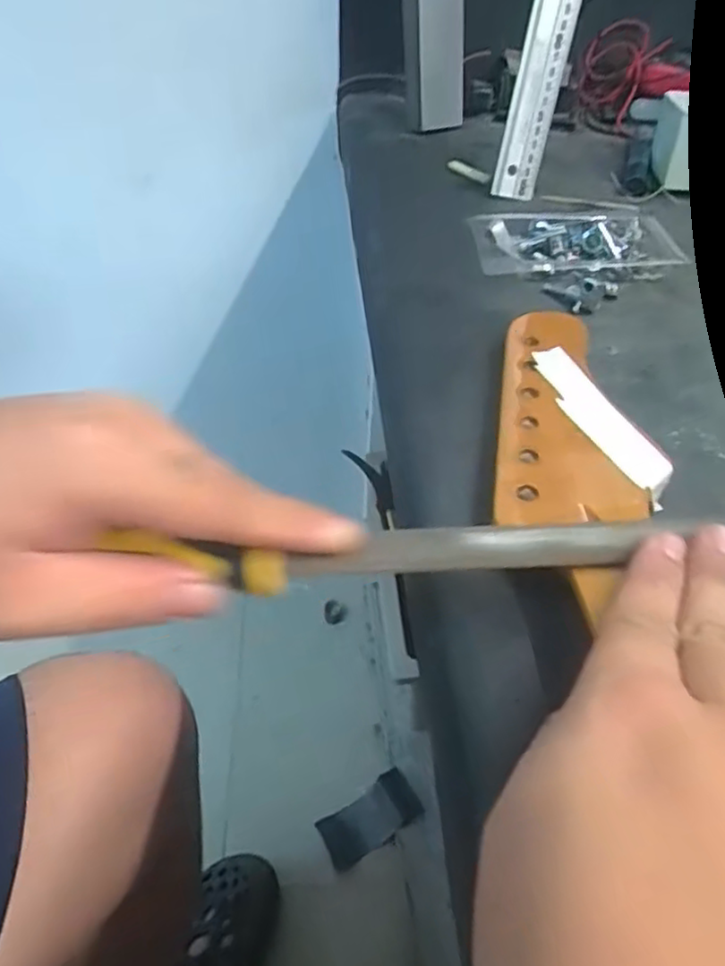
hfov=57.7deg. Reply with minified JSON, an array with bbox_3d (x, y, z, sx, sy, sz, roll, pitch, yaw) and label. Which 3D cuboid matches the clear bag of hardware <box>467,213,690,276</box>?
[{"bbox_3d":[0.153,-0.179,0.465,0.152,0.023,0.091,-2,44,-2],"label":"clear bag of hardware"}]

